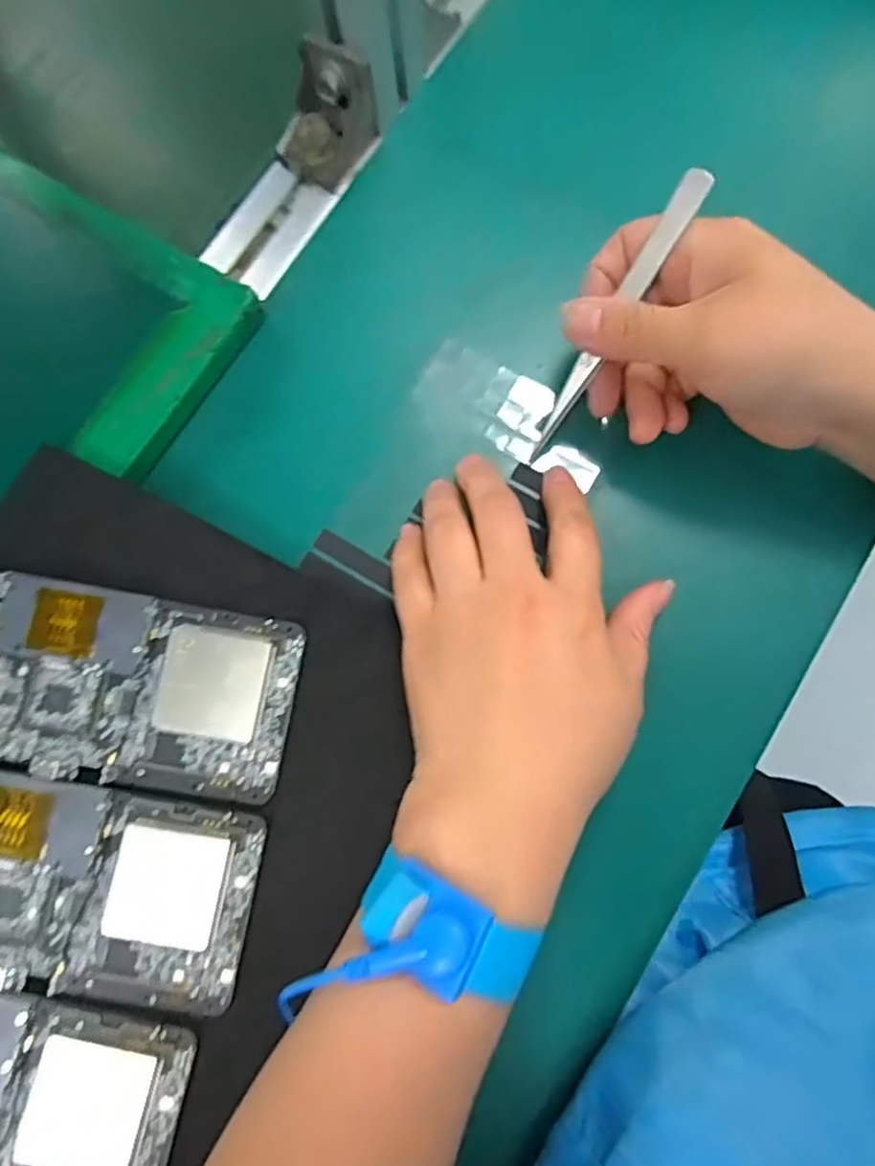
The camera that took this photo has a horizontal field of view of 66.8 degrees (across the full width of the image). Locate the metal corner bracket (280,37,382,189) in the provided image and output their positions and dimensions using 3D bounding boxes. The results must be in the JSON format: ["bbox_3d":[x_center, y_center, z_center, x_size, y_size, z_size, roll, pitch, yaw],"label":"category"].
[{"bbox_3d":[-0.053,-0.223,0.316,0.036,0.041,0.042,30,82,8],"label":"metal corner bracket"}]

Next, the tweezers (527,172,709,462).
[{"bbox_3d":[0.070,-0.104,0.268,0.011,0.005,0.119,35,116,7],"label":"tweezers"}]

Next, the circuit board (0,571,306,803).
[{"bbox_3d":[-0.134,0.038,0.259,0.150,0.012,0.072,9,78,2],"label":"circuit board"}]

